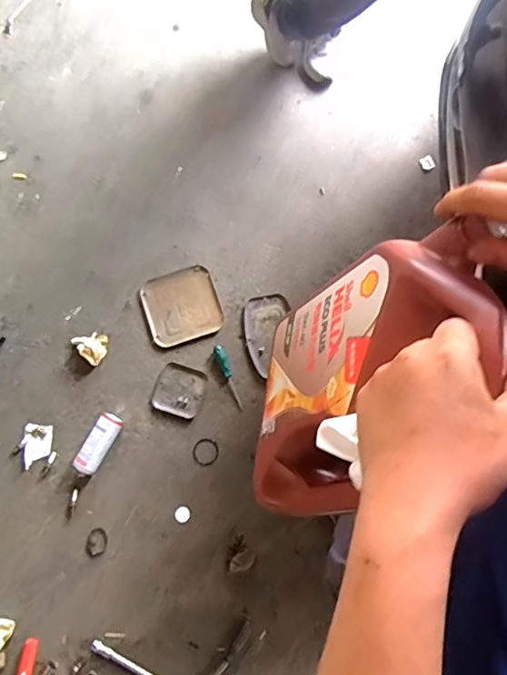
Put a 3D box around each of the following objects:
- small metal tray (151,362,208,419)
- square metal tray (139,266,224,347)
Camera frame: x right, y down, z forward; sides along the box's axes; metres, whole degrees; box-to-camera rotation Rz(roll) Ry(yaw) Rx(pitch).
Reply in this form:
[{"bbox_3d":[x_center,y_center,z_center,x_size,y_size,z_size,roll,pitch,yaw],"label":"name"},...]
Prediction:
[{"bbox_3d":[-0.208,0.148,1.440,0.137,0.010,0.137,18,76,5],"label":"small metal tray"},{"bbox_3d":[-0.209,-0.090,1.496,0.212,0.011,0.211,-18,76,-5],"label":"square metal tray"}]

